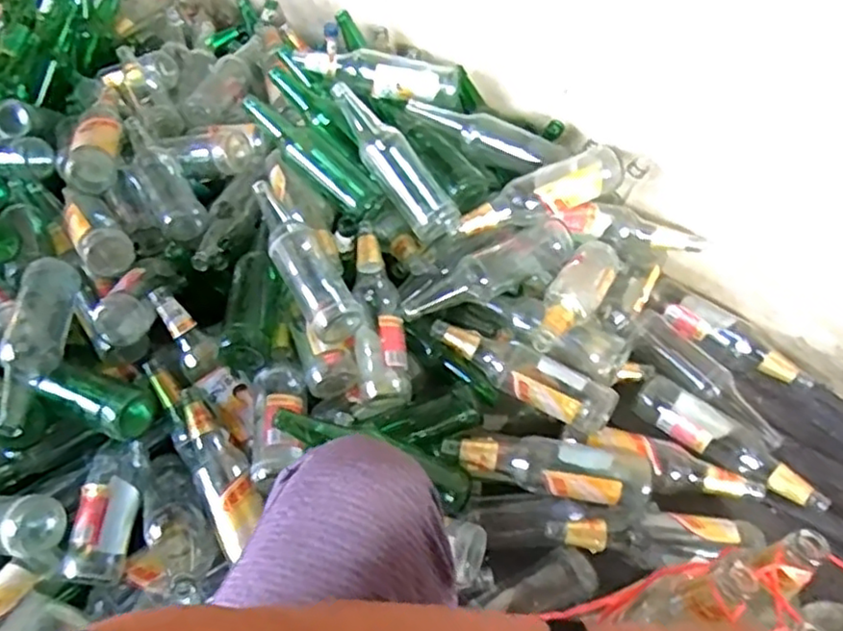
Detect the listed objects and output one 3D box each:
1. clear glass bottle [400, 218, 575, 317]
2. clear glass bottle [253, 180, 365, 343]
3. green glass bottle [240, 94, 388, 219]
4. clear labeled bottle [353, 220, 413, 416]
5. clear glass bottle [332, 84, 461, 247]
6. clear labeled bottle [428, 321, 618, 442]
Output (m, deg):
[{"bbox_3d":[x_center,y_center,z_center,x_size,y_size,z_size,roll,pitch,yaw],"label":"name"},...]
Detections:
[{"bbox_3d":[0.093,-0.059,0.986,0.272,0.069,0.093,-31,55,-18],"label":"clear glass bottle"},{"bbox_3d":[-0.169,-0.084,0.936,0.074,0.055,0.268,-26,66,-15],"label":"clear glass bottle"},{"bbox_3d":[-0.166,-0.239,1.034,0.263,0.069,0.076,42,64,11],"label":"green glass bottle"},{"bbox_3d":[-0.062,0.000,0.947,0.069,0.072,0.273,-8,70,-1],"label":"clear labeled bottle"},{"bbox_3d":[-0.046,-0.226,1.002,0.071,0.068,0.274,-33,81,-19],"label":"clear glass bottle"},{"bbox_3d":[0.139,0.077,0.948,0.261,0.063,0.089,28,58,10],"label":"clear labeled bottle"}]

